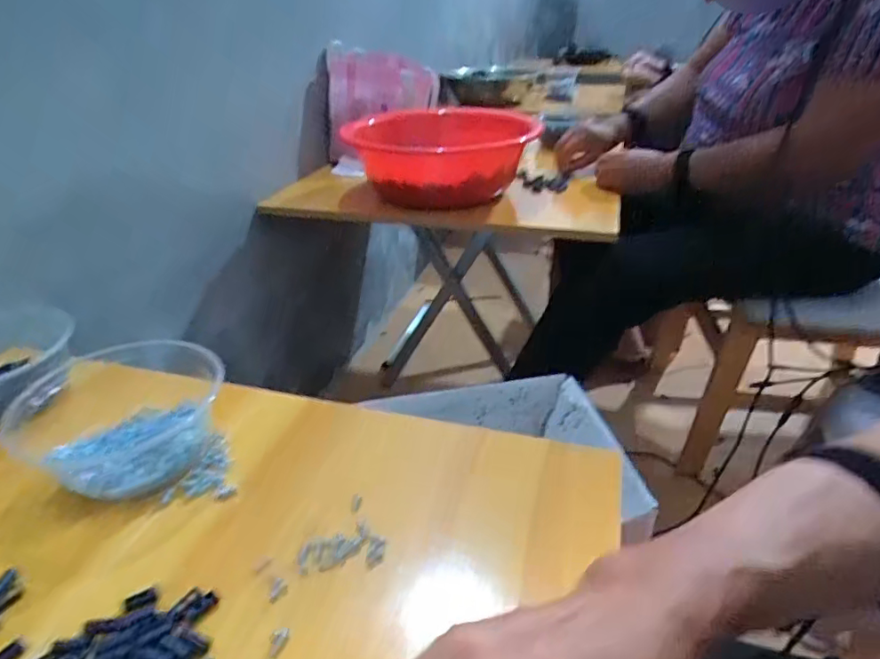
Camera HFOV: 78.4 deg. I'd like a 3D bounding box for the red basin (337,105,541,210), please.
[{"bbox_3d":[0.005,-0.306,0.953,0.320,0.111,0.323,2,32,6],"label":"red basin"}]

